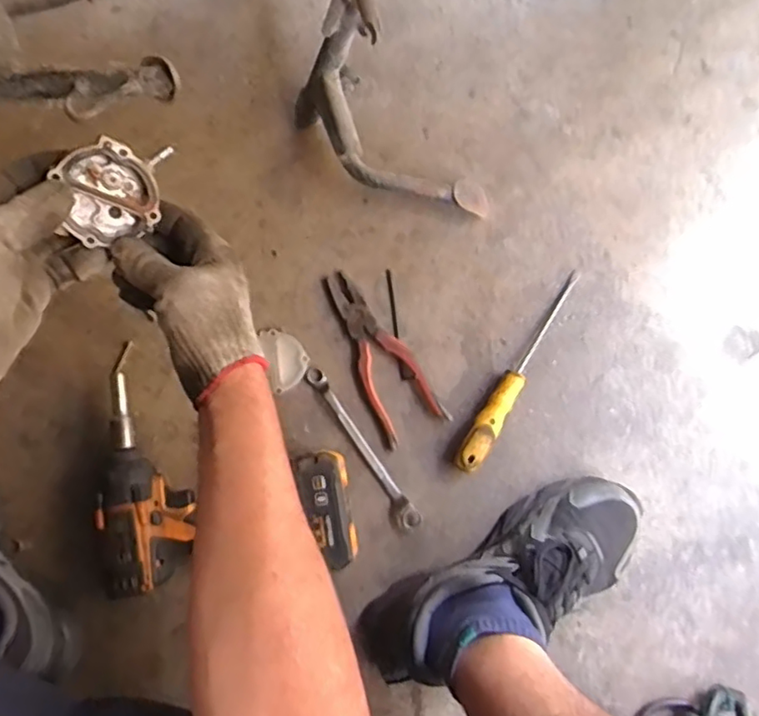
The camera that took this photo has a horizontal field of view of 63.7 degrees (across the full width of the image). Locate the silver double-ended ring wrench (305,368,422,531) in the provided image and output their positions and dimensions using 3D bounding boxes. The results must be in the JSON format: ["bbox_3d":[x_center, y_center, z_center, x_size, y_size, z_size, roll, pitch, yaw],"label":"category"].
[{"bbox_3d":[-0.017,0.092,0.628,0.021,0.015,0.191,-33,83,-5],"label":"silver double-ended ring wrench"}]

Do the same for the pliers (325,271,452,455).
[{"bbox_3d":[0.001,-0.007,0.635,0.063,0.026,0.185,-25,82,-3],"label":"pliers"}]

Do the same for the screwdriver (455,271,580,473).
[{"bbox_3d":[0.147,0.013,0.631,0.025,0.026,0.235,33,78,6],"label":"screwdriver"}]

